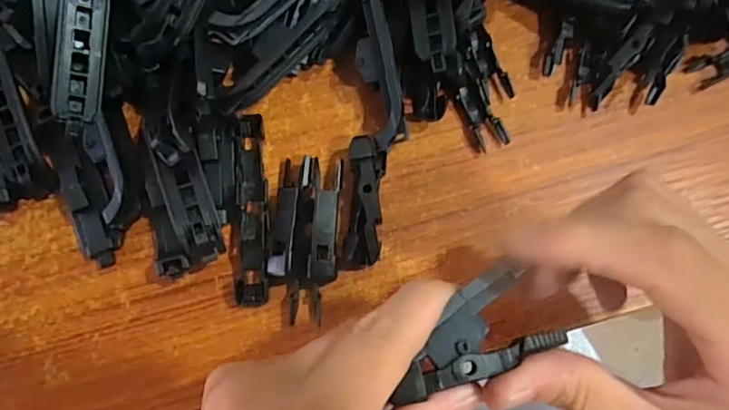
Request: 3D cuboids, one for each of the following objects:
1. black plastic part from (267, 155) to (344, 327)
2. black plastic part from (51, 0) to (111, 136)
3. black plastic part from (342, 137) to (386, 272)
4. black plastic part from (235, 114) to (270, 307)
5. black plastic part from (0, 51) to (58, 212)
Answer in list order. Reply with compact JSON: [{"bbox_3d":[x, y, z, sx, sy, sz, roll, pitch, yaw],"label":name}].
[{"bbox_3d":[-0.026,0.014,0.235,0.028,0.014,0.072,4,78,1],"label":"black plastic part"},{"bbox_3d":[-0.121,-0.068,0.224,0.019,0.005,0.072,5,92,-42],"label":"black plastic part"},{"bbox_3d":[0.000,-0.001,0.237,0.016,0.017,0.058,3,78,1],"label":"black plastic part"},{"bbox_3d":[-0.051,0.001,0.239,0.015,0.011,0.087,-4,78,-1],"label":"black plastic part"},{"bbox_3d":[-0.168,-0.036,0.244,0.030,0.016,0.077,-23,79,-5],"label":"black plastic part"}]

